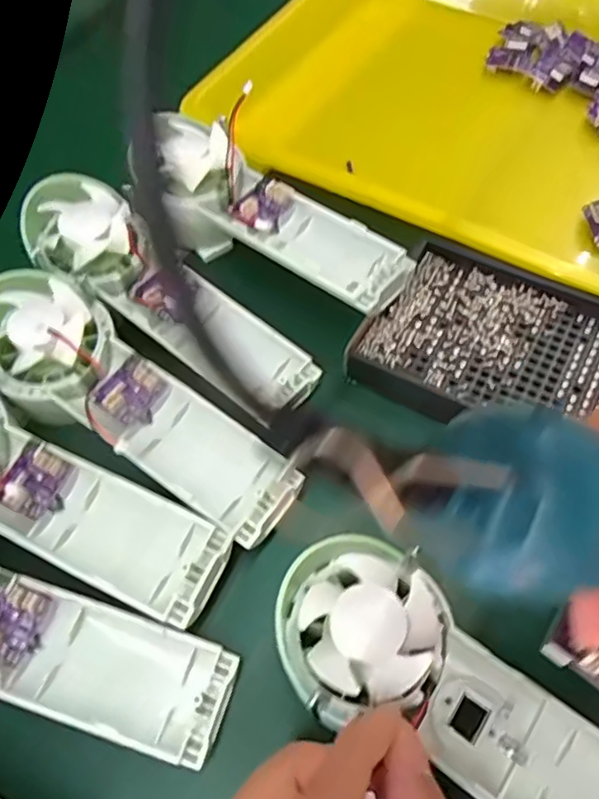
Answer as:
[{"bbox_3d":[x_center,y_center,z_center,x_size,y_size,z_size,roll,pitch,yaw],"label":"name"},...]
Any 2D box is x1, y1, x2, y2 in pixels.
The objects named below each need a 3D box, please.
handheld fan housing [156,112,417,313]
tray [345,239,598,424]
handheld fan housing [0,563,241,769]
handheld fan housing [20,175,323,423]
[{"bbox_3d":[-0.016,-0.101,0.341,0.173,0.044,0.062,30,66,20],"label":"handheld fan housing"},{"bbox_3d":[0.103,-0.022,0.304,0.130,0.017,0.096,29,66,19],"label":"tray"},{"bbox_3d":[-0.115,0.091,0.241,0.177,0.031,0.060,20,62,0],"label":"handheld fan housing"},{"bbox_3d":[-0.068,-0.055,0.321,0.174,0.024,0.054,36,68,8],"label":"handheld fan housing"}]

